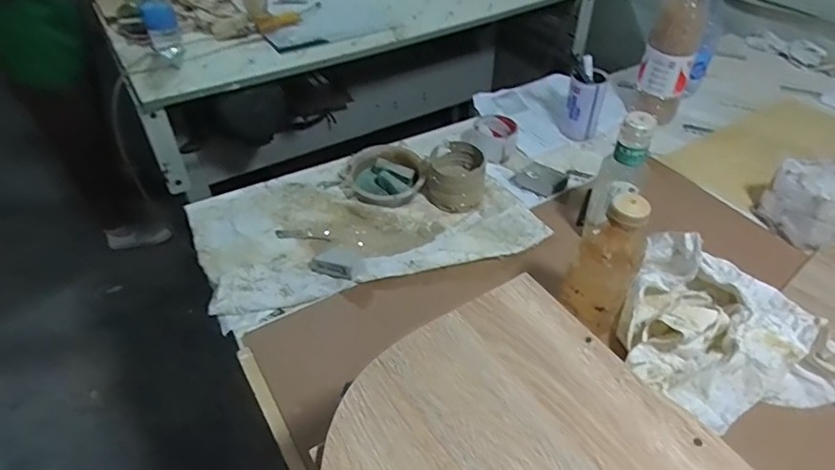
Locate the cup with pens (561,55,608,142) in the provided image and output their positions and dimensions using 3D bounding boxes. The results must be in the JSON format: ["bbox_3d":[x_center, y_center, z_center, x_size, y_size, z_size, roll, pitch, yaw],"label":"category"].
[{"bbox_3d":[0.306,-0.248,1.000,0.065,0.125,0.057,13,45,14],"label":"cup with pens"}]

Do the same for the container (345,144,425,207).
[{"bbox_3d":[-0.053,-0.094,0.901,0.122,0.046,0.123,0,43,0],"label":"container"}]

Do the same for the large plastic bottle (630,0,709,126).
[{"bbox_3d":[0.472,-0.361,0.994,0.083,0.285,0.098,20,47,21],"label":"large plastic bottle"}]

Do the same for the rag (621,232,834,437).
[{"bbox_3d":[0.357,0.125,0.622,0.250,0.089,0.197,27,50,27],"label":"rag"}]

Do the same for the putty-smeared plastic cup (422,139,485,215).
[{"bbox_3d":[0.061,-0.099,0.885,0.093,0.067,0.105,2,43,3],"label":"putty-smeared plastic cup"}]

